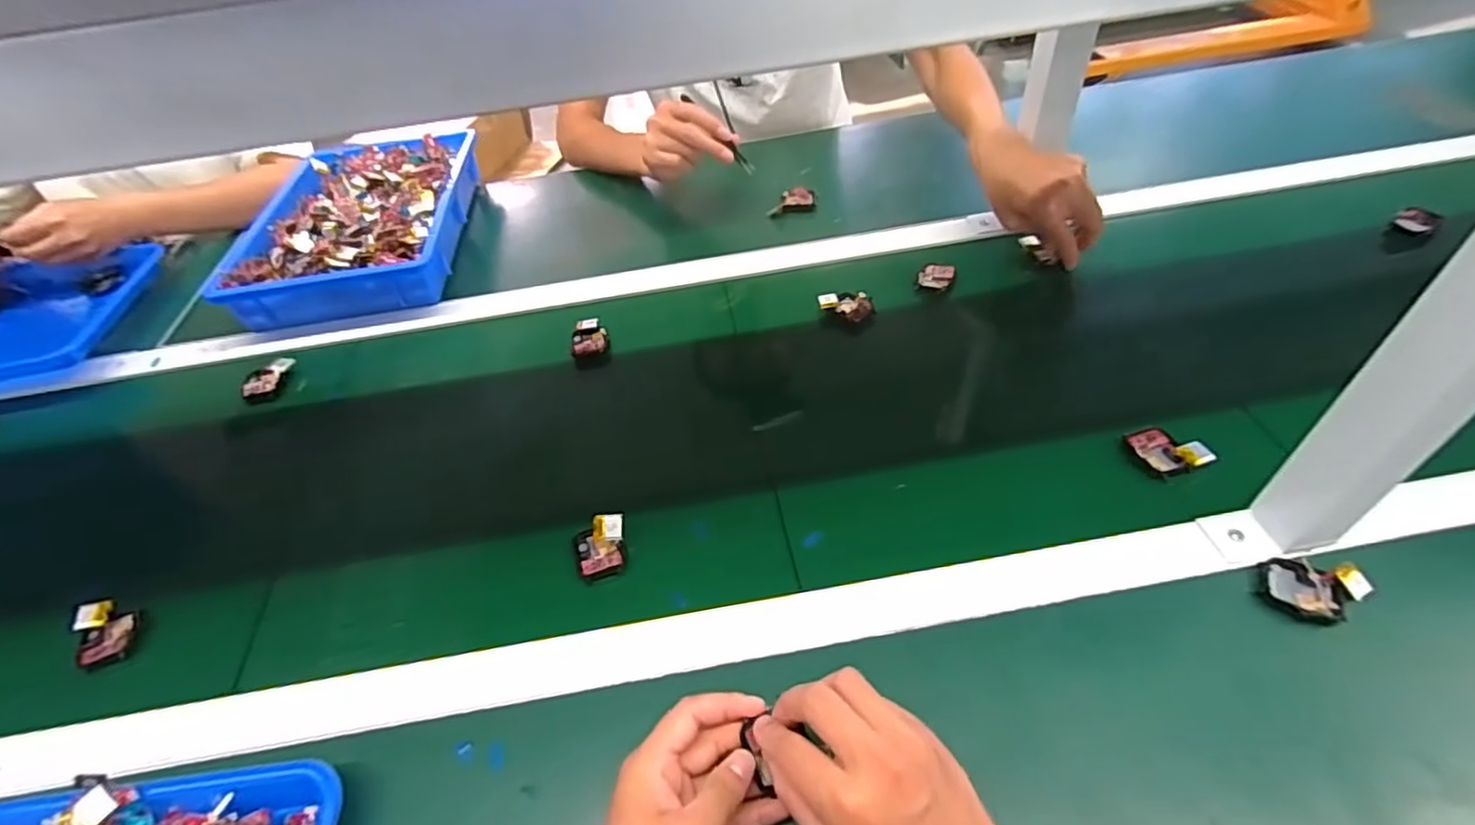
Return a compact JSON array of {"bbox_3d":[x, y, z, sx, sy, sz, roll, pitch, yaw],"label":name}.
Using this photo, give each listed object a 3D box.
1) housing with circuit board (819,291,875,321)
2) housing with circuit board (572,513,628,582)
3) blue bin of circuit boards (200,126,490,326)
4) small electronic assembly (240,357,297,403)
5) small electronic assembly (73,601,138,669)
[{"bbox_3d":[0.116,-0.115,0.703,0.056,0.011,0.032,19,52,22],"label":"housing with circuit board"},{"bbox_3d":[-0.105,0.103,0.515,0.043,0.028,0.042,-18,48,-10],"label":"housing with circuit board"},{"bbox_3d":[-0.472,-0.246,0.851,0.239,0.081,0.352,-6,47,0],"label":"blue bin of circuit boards"},{"bbox_3d":[-0.494,-0.033,0.699,0.035,0.020,0.057,-4,47,2],"label":"small electronic assembly"},{"bbox_3d":[-0.483,0.166,0.508,0.032,0.018,0.057,-30,51,-21],"label":"small electronic assembly"}]

